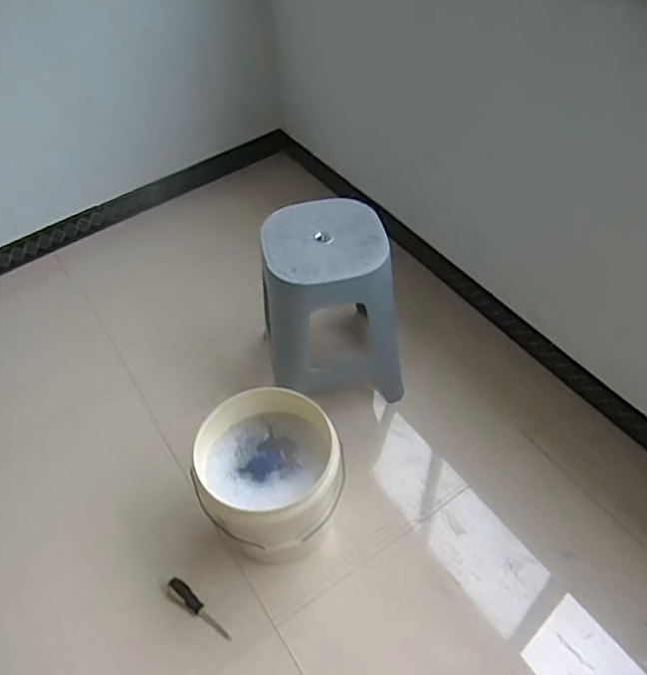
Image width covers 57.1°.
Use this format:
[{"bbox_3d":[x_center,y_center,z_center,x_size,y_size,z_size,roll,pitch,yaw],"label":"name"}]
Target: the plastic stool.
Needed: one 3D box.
[{"bbox_3d":[0.024,-0.072,1.524,0.336,0.431,0.308,-7,49,-2],"label":"plastic stool"}]

